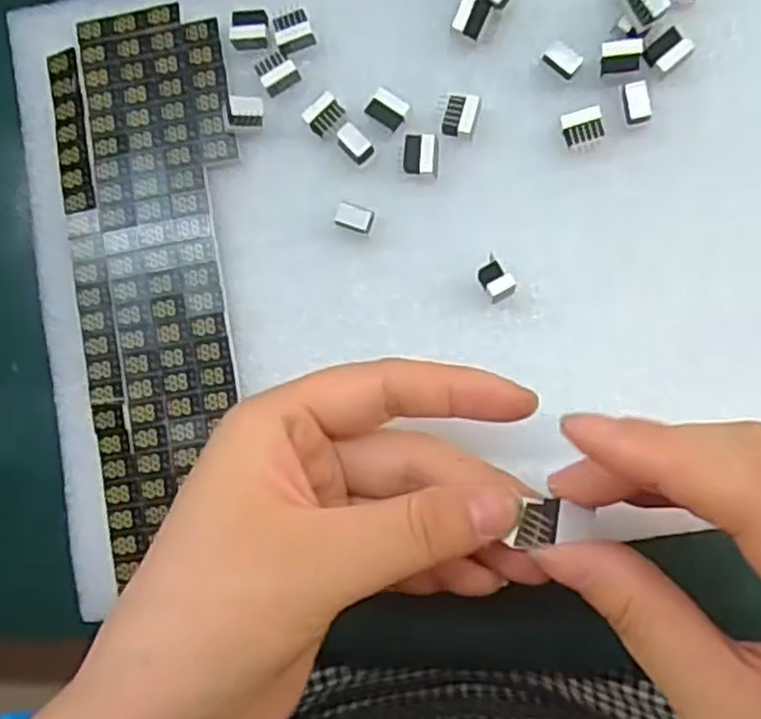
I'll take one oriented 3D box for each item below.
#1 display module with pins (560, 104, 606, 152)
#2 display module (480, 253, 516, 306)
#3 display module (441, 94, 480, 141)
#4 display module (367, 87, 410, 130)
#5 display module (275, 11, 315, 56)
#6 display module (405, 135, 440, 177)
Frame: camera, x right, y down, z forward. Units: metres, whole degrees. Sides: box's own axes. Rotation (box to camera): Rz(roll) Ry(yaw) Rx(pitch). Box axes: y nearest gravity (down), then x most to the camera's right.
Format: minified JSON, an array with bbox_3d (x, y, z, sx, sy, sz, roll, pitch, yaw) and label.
[{"bbox_3d":[0.064,-0.073,0.242,0.013,0.009,0.011,-10,87,4],"label":"display module with pins"},{"bbox_3d":[0.036,-0.025,0.243,0.009,0.012,0.014,-31,85,3],"label":"display module"},{"bbox_3d":[0.026,-0.078,0.246,0.011,0.009,0.013,12,88,5],"label":"display module"},{"bbox_3d":[0.003,-0.081,0.249,0.012,0.009,0.009,33,90,5],"label":"display module"},{"bbox_3d":[-0.029,-0.109,0.253,0.012,0.005,0.012,-21,86,3],"label":"display module"},{"bbox_3d":[0.013,-0.066,0.248,0.011,0.008,0.013,4,88,5],"label":"display module"}]

